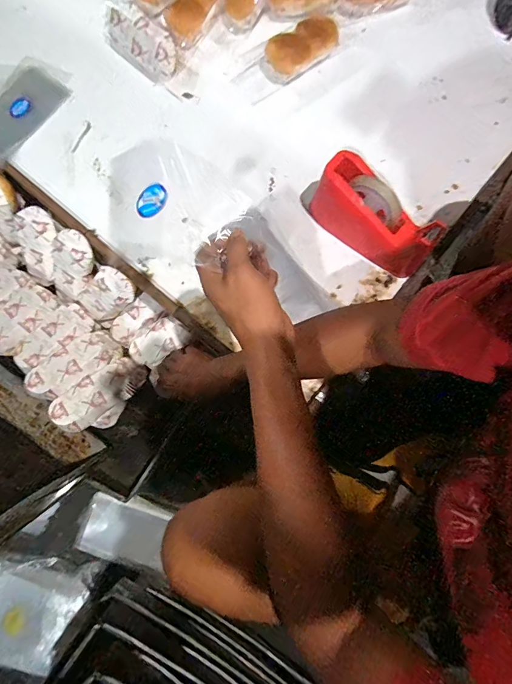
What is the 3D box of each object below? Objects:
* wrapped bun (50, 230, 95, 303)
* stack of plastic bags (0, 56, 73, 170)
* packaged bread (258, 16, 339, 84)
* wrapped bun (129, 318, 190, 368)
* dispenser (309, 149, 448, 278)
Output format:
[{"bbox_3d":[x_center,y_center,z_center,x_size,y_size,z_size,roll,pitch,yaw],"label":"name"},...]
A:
[{"bbox_3d":[-0.325,-0.124,0.628,0.079,0.042,0.132,43,127,9],"label":"wrapped bun"},{"bbox_3d":[-0.452,-0.438,0.666,0.148,0.018,0.222,31,82,7],"label":"stack of plastic bags"},{"bbox_3d":[0.080,-0.527,0.648,0.147,0.054,0.068,-33,80,-4],"label":"packaged bread"},{"bbox_3d":[-0.174,-0.001,0.647,0.105,0.034,0.055,-31,79,-5],"label":"wrapped bun"},{"bbox_3d":[0.177,-0.196,0.559,0.211,0.103,0.072,37,83,8],"label":"dispenser"}]

